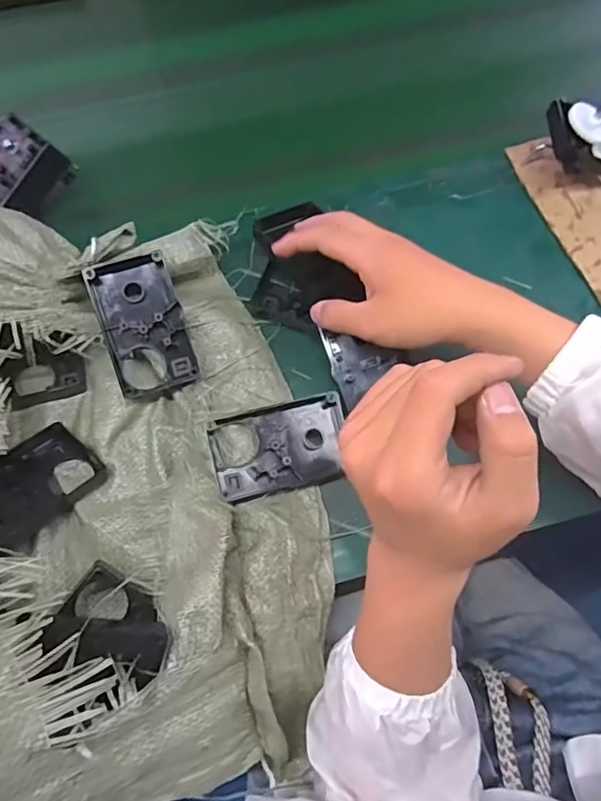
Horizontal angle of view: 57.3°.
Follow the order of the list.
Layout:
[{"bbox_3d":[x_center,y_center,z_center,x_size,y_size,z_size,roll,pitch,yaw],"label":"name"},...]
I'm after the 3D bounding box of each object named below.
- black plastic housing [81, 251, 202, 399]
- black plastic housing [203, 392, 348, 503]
[{"bbox_3d":[-0.121,-0.058,0.423,0.061,0.015,0.102,-17,94,-5],"label":"black plastic housing"},{"bbox_3d":[-0.015,0.032,0.400,0.097,0.014,0.063,-14,67,-4],"label":"black plastic housing"}]

